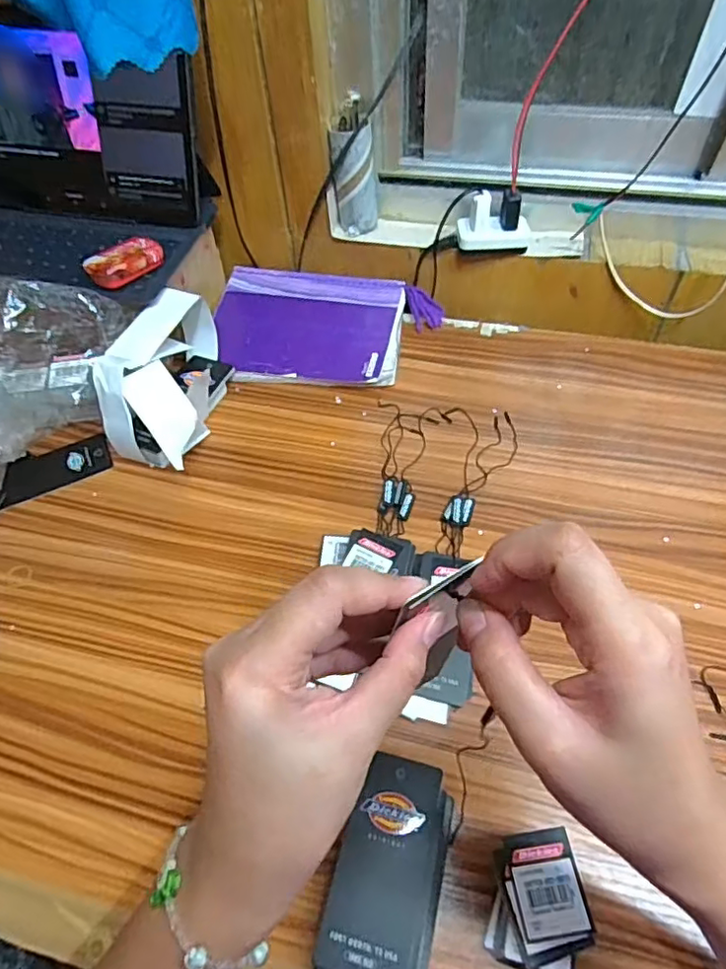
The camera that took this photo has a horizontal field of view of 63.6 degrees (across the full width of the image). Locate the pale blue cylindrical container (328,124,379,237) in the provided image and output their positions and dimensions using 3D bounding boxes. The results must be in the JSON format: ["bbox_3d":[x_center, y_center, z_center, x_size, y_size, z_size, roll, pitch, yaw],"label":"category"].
[{"bbox_3d":[-0.007,-0.310,0.597,0.045,0.093,0.041,-5,53,-1],"label":"pale blue cylindrical container"}]

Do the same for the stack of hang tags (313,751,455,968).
[{"bbox_3d":[0.015,0.224,0.334,0.058,0.030,0.120,13,55,12],"label":"stack of hang tags"}]

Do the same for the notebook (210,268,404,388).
[{"bbox_3d":[-0.061,-0.171,0.634,0.200,0.032,0.149,4,54,6],"label":"notebook"}]

